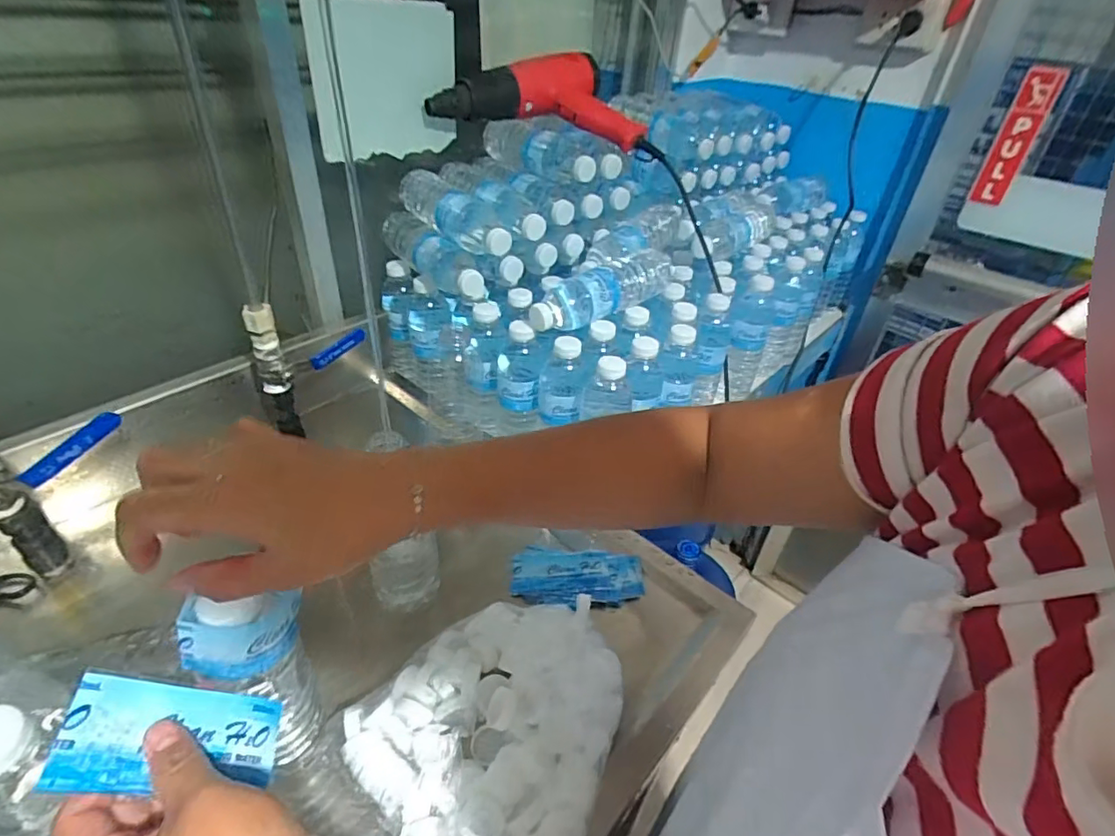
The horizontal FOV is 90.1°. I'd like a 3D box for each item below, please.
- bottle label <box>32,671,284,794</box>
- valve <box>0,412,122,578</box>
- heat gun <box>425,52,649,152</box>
[{"bbox_3d":[-0.183,0.154,0.269,0.094,0.008,0.044,33,42,-37],"label":"bottle label"},{"bbox_3d":[-0.444,0.060,0.497,0.059,0.197,0.106,28,43,28],"label":"valve"},{"bbox_3d":[-0.028,-0.446,0.770,0.287,0.090,0.113,-1,38,-7],"label":"heat gun"}]

